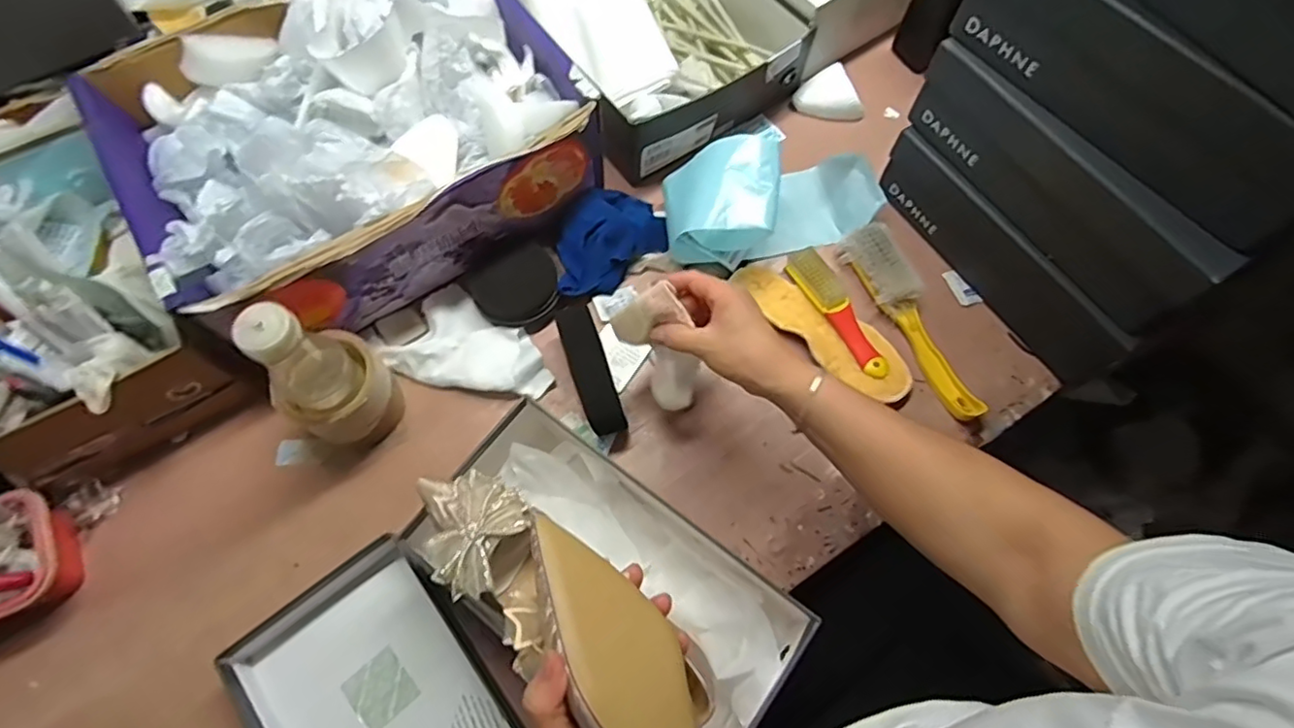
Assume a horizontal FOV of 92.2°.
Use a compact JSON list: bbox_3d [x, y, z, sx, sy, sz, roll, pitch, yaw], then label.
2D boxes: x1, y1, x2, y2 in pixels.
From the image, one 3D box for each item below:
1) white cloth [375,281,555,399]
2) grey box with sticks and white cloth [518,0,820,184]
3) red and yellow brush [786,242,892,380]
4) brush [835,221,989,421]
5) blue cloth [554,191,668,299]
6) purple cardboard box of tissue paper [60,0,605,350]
[{"bbox_3d":[-0.179,-0.007,0.631,0.155,0.023,0.106,35,71,12],"label":"white cloth"},{"bbox_3d":[-0.019,-0.414,0.744,0.280,0.101,0.354,-35,73,-14],"label":"grey box with sticks and white cloth"},{"bbox_3d":[0.200,-0.056,0.643,0.031,0.018,0.156,-27,71,-11],"label":"red and yellow brush"},{"bbox_3d":[0.269,-0.046,0.638,0.052,0.029,0.223,-17,69,-8],"label":"brush"},{"bbox_3d":[-0.051,-0.132,0.664,0.130,0.043,0.097,-36,73,-15],"label":"blue cloth"},{"bbox_3d":[-0.290,-0.234,0.619,0.409,0.158,0.315,-29,71,-12],"label":"purple cardboard box of tissue paper"}]

